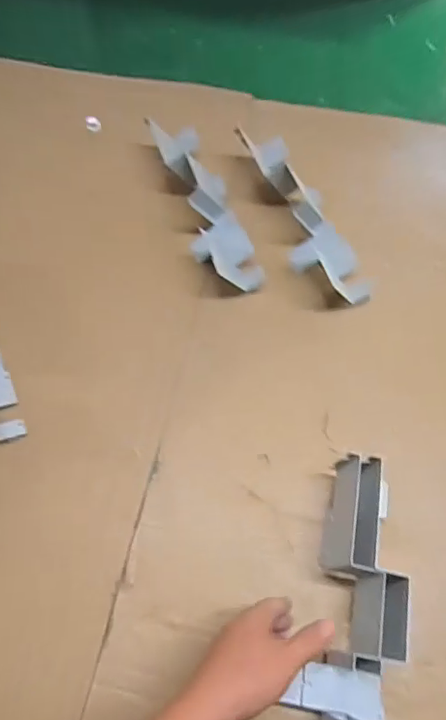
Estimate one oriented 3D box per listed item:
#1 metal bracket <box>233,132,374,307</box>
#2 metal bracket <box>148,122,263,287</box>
[{"bbox_3d":[0.121,-0.220,0.767,0.094,0.069,0.312,-22,67,-11],"label":"metal bracket"},{"bbox_3d":[-0.025,-0.232,0.764,0.080,0.064,0.305,-18,66,-9],"label":"metal bracket"}]

